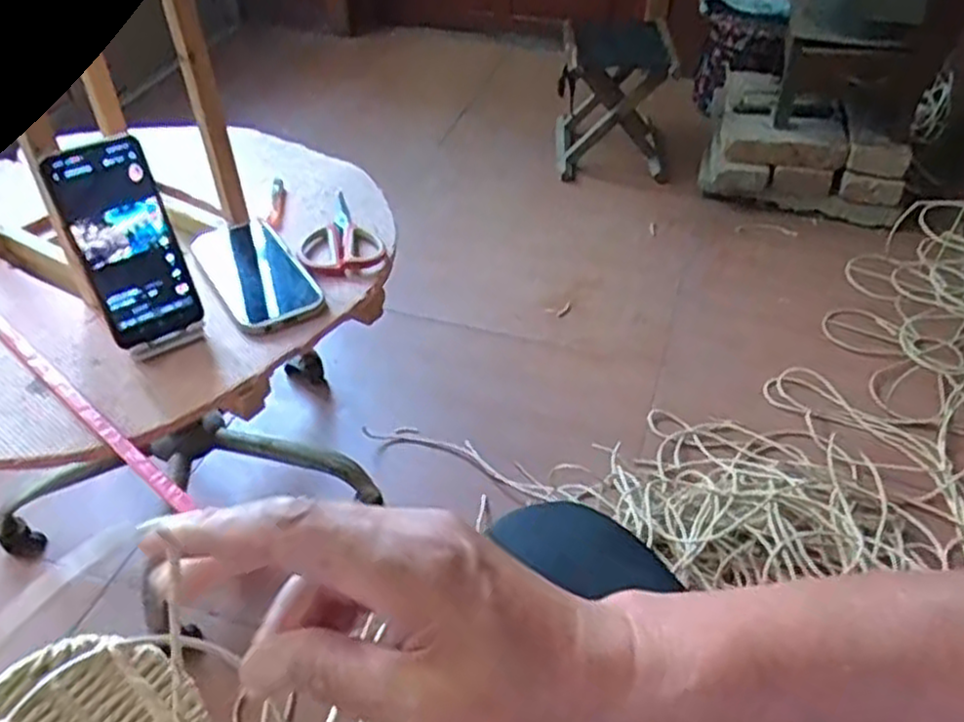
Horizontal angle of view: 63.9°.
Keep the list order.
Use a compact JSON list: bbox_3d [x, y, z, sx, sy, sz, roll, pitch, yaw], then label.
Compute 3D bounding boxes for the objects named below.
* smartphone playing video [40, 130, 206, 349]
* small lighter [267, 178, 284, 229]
[{"bbox_3d":[-0.288,-0.095,0.629,0.076,0.165,0.011,-26,30,-24],"label":"smartphone playing video"},{"bbox_3d":[-0.225,-0.173,0.848,0.014,0.007,0.093,-6,44,-5],"label":"small lighter"}]

